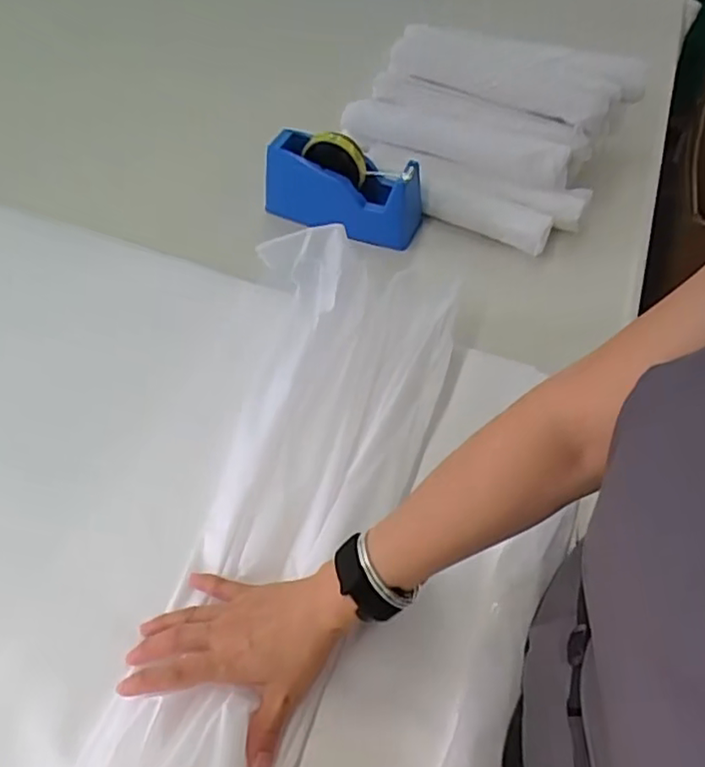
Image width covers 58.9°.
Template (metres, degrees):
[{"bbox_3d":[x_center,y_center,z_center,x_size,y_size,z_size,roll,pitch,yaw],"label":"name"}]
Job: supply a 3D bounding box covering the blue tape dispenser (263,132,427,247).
[{"bbox_3d":[-0.011,-0.238,0.740,0.187,0.110,0.061,13,53,11],"label":"blue tape dispenser"}]

